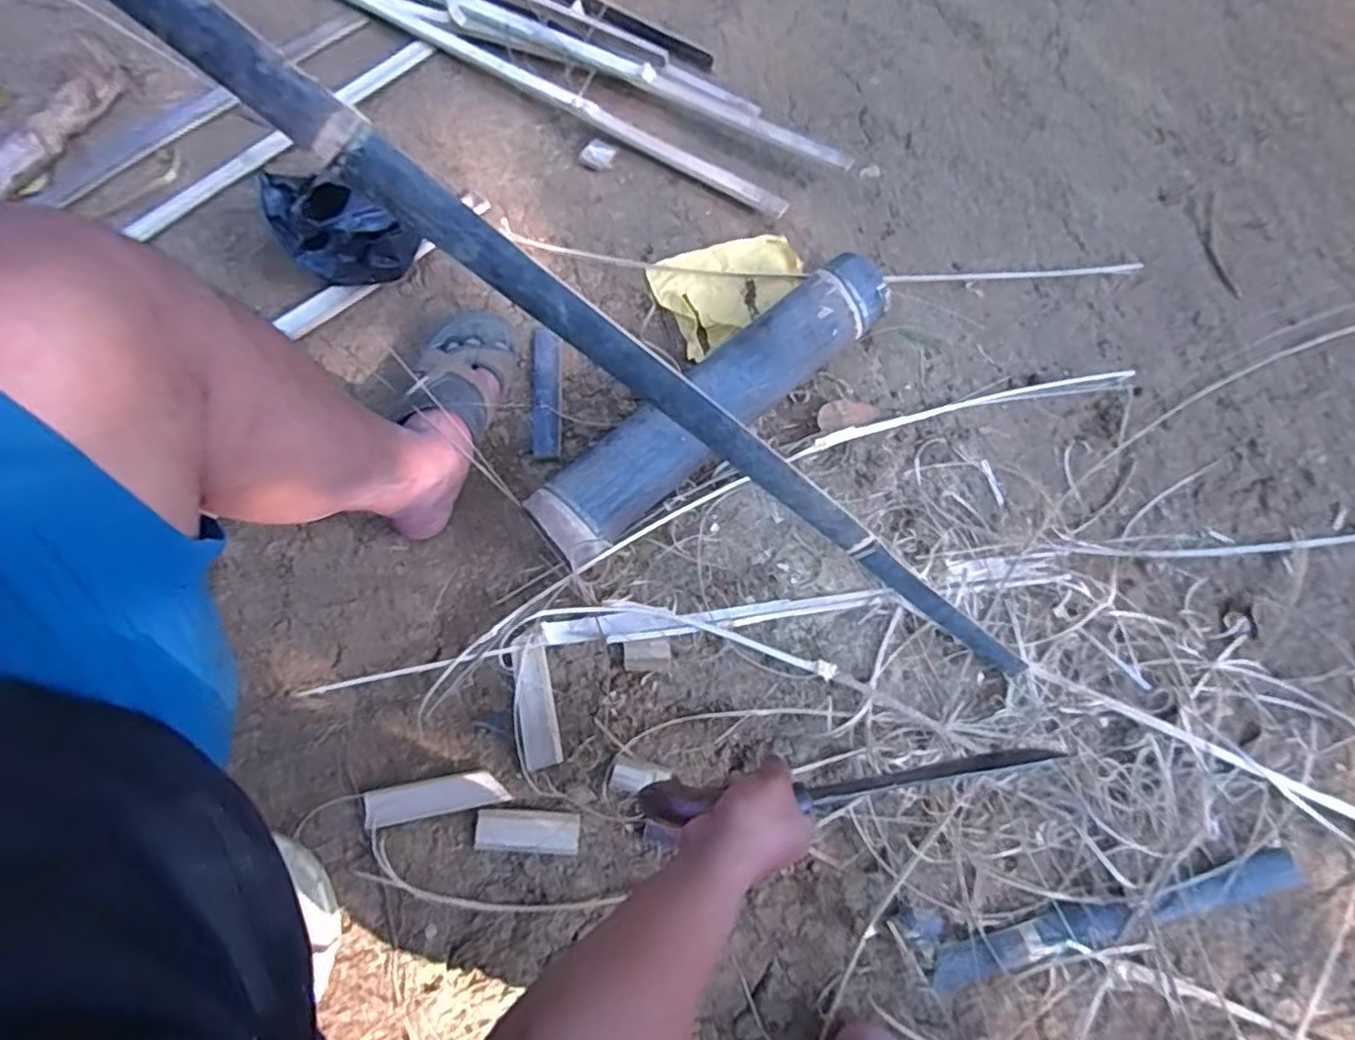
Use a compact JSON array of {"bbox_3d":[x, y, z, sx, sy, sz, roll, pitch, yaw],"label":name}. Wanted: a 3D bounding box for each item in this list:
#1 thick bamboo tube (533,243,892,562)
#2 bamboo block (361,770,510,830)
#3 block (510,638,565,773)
[{"bbox_3d":[0.042,-0.128,0.774,0.472,0.099,0.092,-40,78,-10],"label":"thick bamboo tube"},{"bbox_3d":[-0.240,0.275,0.685,0.134,0.005,0.036,-10,72,-6],"label":"bamboo block"},{"bbox_3d":[-0.148,0.190,0.717,0.038,0.013,0.129,-11,73,-6],"label":"block"}]

